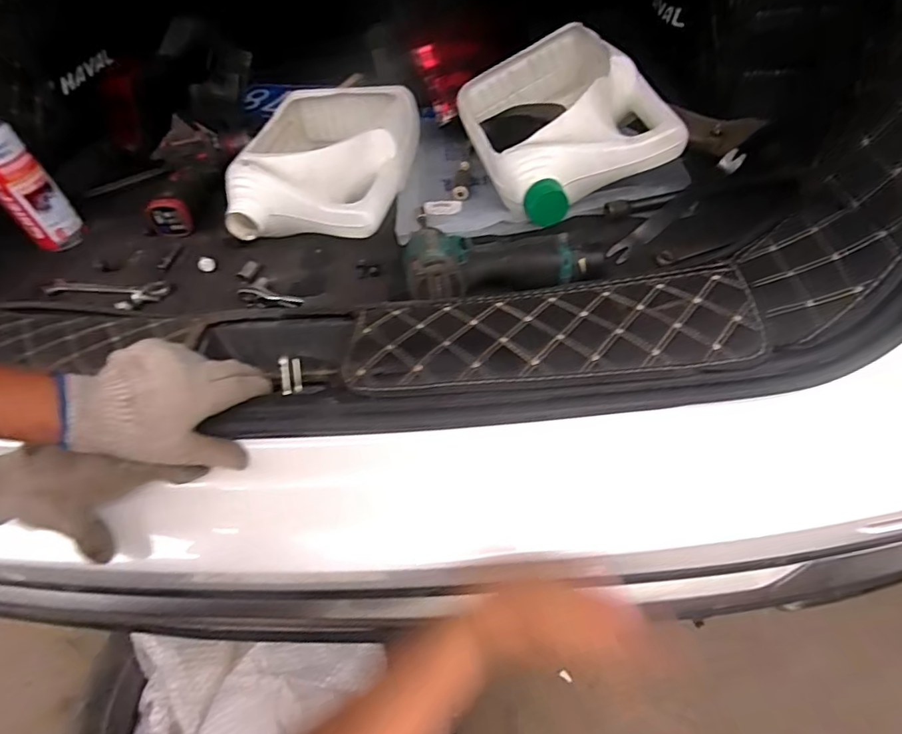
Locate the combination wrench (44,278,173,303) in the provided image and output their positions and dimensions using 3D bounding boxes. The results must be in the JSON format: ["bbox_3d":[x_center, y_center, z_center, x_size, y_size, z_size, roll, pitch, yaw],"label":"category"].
[{"bbox_3d":[-0.423,-0.095,0.619,0.159,0.011,0.035,4,47,11],"label":"combination wrench"}]

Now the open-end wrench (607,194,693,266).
[{"bbox_3d":[0.238,-0.166,0.601,0.147,0.005,0.022,-39,72,-18],"label":"open-end wrench"}]

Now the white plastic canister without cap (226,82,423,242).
[{"bbox_3d":[-0.165,-0.279,0.686,0.231,0.077,0.305,-5,46,3],"label":"white plastic canister without cap"}]

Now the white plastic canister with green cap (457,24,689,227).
[{"bbox_3d":[0.137,-0.316,0.656,0.203,0.107,0.303,-13,50,-5],"label":"white plastic canister with green cap"}]

